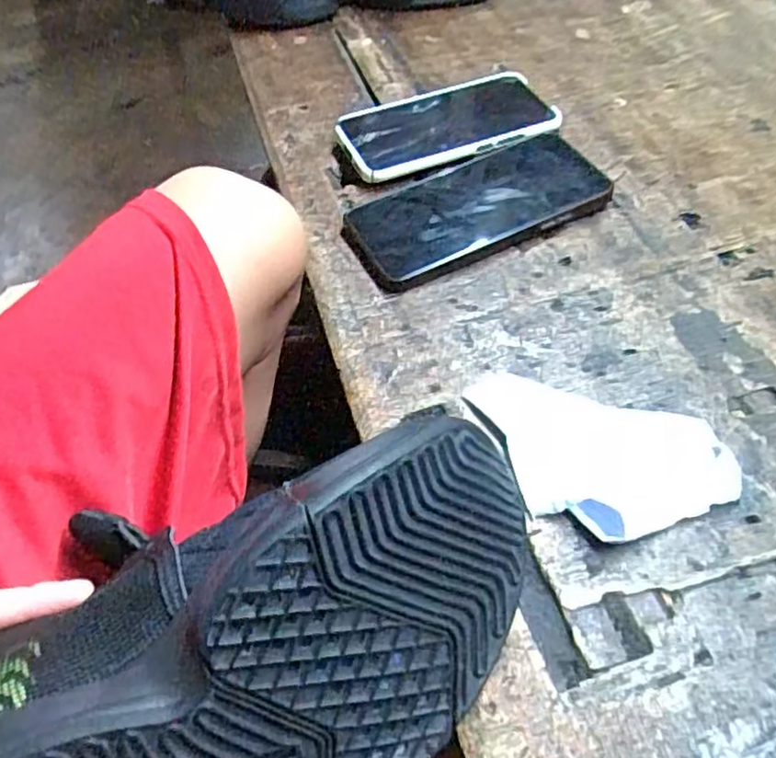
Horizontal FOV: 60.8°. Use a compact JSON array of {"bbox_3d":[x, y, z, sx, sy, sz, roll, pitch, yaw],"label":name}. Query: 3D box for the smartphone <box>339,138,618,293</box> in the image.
[{"bbox_3d":[0.059,-0.116,0.446,0.172,0.016,0.082,-22,55,-14],"label":"smartphone"}]

